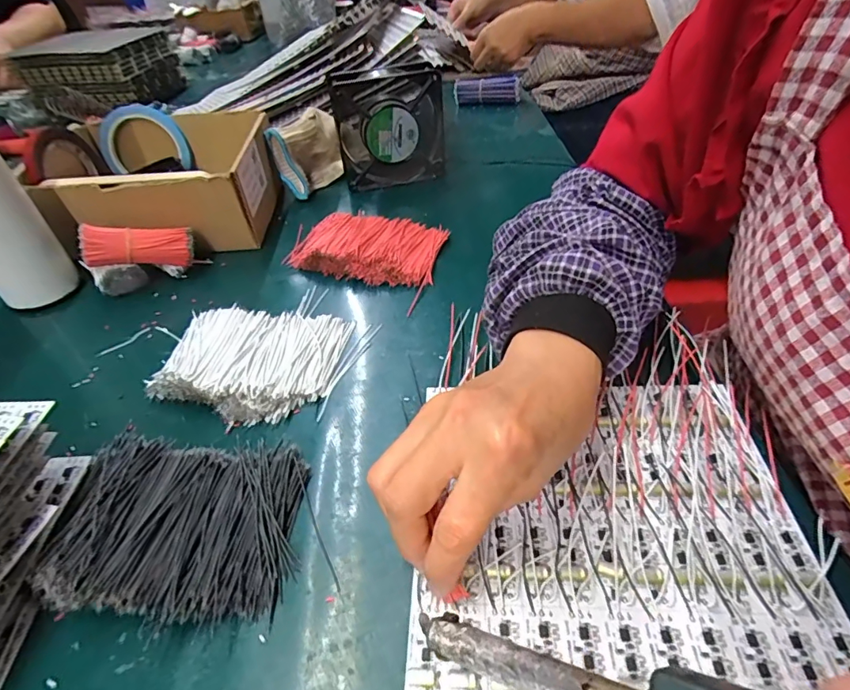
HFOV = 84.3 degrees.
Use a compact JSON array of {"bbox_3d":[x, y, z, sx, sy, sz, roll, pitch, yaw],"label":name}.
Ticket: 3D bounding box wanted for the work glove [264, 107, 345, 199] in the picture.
[{"bbox_3d":[-0.134,-0.226,0.561,0.029,0.088,0.097,23,50,27],"label":"work glove"}]

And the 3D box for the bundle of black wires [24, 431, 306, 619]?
[{"bbox_3d":[-0.138,0.095,0.259,0.130,0.027,0.099,-2,44,4],"label":"bundle of black wires"}]

